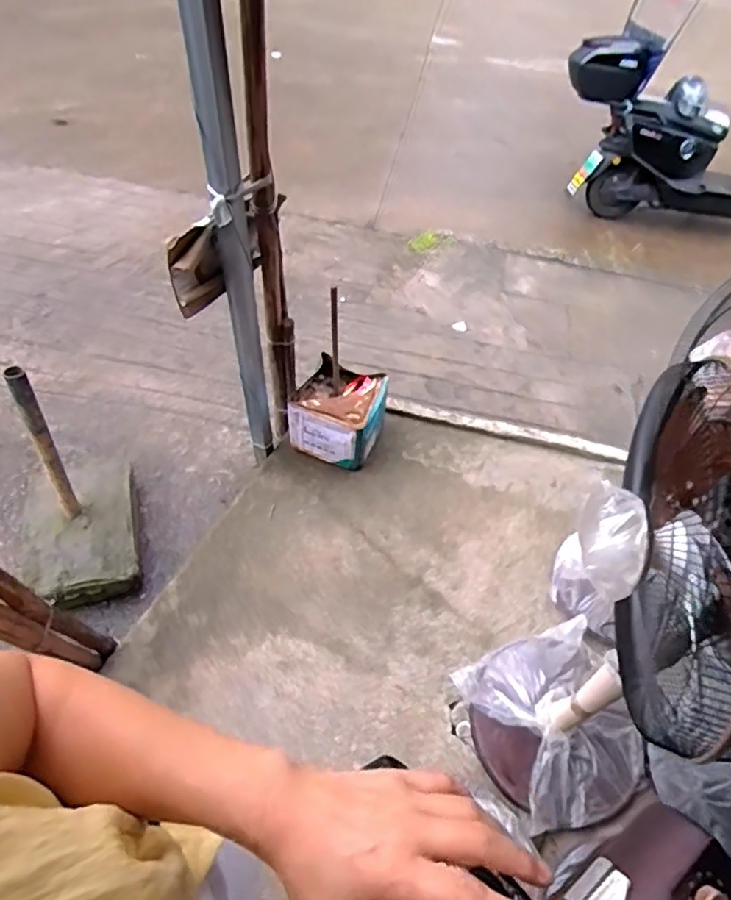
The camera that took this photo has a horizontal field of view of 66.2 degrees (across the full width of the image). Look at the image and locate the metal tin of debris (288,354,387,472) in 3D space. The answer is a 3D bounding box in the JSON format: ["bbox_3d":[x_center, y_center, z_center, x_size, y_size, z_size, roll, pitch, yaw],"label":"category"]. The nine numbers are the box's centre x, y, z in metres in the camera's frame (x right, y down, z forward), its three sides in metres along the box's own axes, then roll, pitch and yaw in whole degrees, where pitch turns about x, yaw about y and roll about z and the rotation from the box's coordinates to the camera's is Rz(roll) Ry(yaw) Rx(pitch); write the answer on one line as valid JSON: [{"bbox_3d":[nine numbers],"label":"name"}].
[{"bbox_3d":[-0.082,-0.105,1.729,0.250,0.214,0.247,21,58,12],"label":"metal tin of debris"}]

